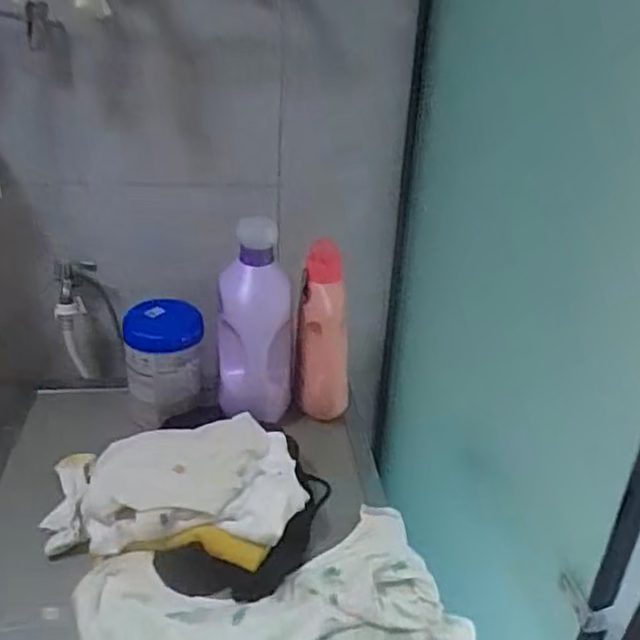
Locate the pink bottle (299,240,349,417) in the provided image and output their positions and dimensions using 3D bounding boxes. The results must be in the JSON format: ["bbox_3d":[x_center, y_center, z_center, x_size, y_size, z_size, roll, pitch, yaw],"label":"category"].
[{"bbox_3d":[0.011,0.013,1.179,0.084,0.324,0.082,4,30,4],"label":"pink bottle"}]

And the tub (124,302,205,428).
[{"bbox_3d":[-0.269,0.077,1.195,0.129,0.196,0.112,-2,30,-7],"label":"tub"}]

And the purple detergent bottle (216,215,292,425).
[{"bbox_3d":[-0.106,0.004,1.171,0.117,0.337,0.108,6,30,7],"label":"purple detergent bottle"}]

